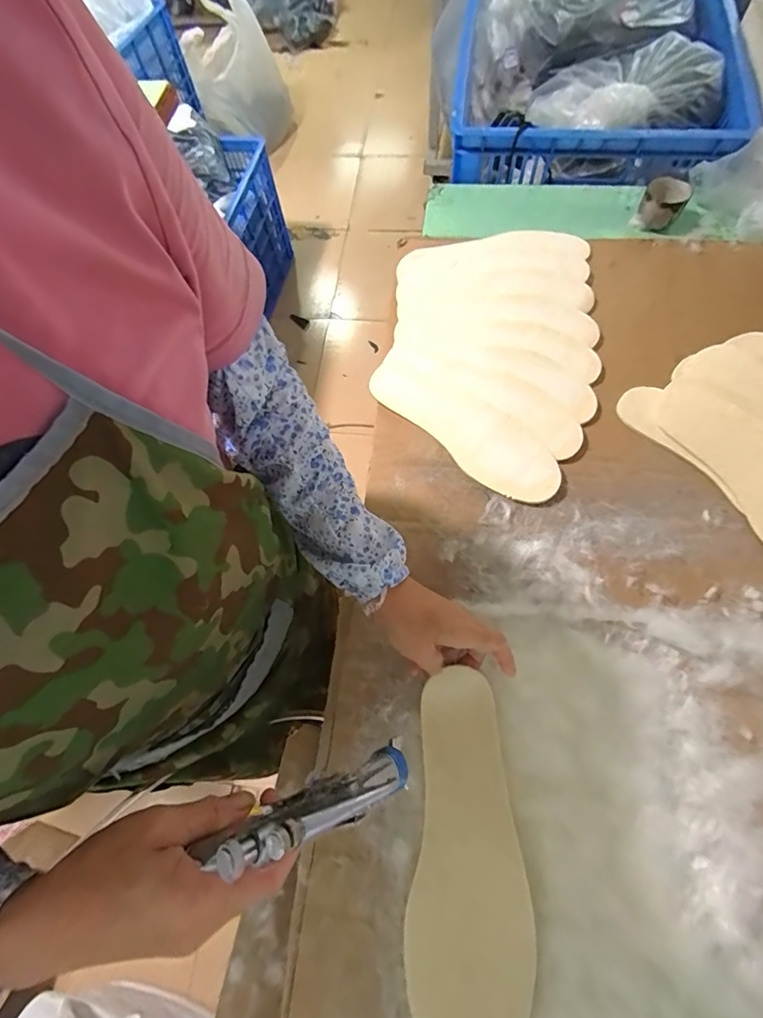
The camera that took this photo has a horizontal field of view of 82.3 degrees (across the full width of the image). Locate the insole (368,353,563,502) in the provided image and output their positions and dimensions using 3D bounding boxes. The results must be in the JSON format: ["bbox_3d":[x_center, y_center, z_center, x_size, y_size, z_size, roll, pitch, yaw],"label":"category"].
[{"bbox_3d":[0.101,-0.109,0.555,0.087,0.012,0.275,-43,71,-12],"label":"insole"}]

